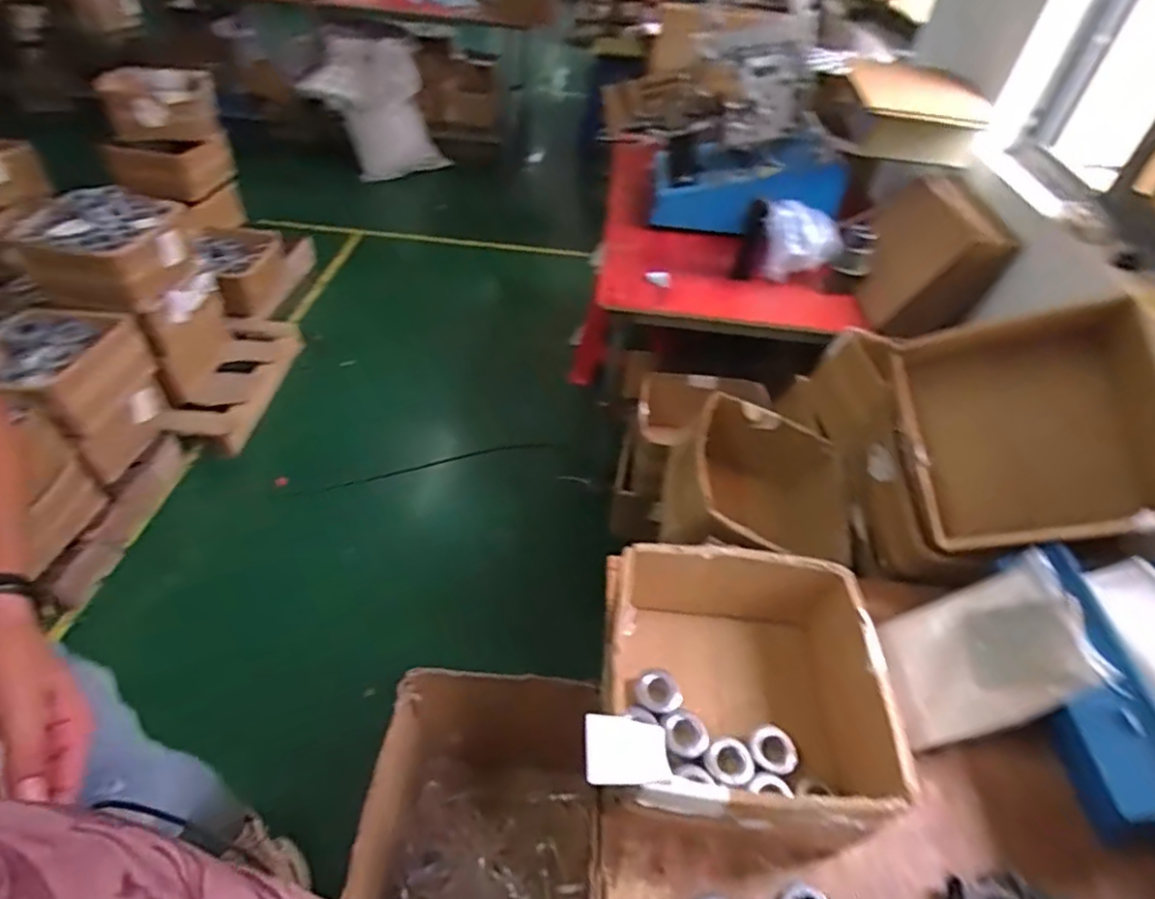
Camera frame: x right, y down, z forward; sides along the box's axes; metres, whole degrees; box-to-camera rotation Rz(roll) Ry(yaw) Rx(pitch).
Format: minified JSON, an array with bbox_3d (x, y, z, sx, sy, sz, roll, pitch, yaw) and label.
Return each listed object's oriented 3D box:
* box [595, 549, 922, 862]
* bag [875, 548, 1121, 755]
[{"bbox_3d":[0.208,0.321,0.855,0.346,0.177,0.330,5,48,-2],"label":"box"},{"bbox_3d":[0.558,0.281,0.894,0.028,0.265,0.193,32,32,-28],"label":"bag"}]

